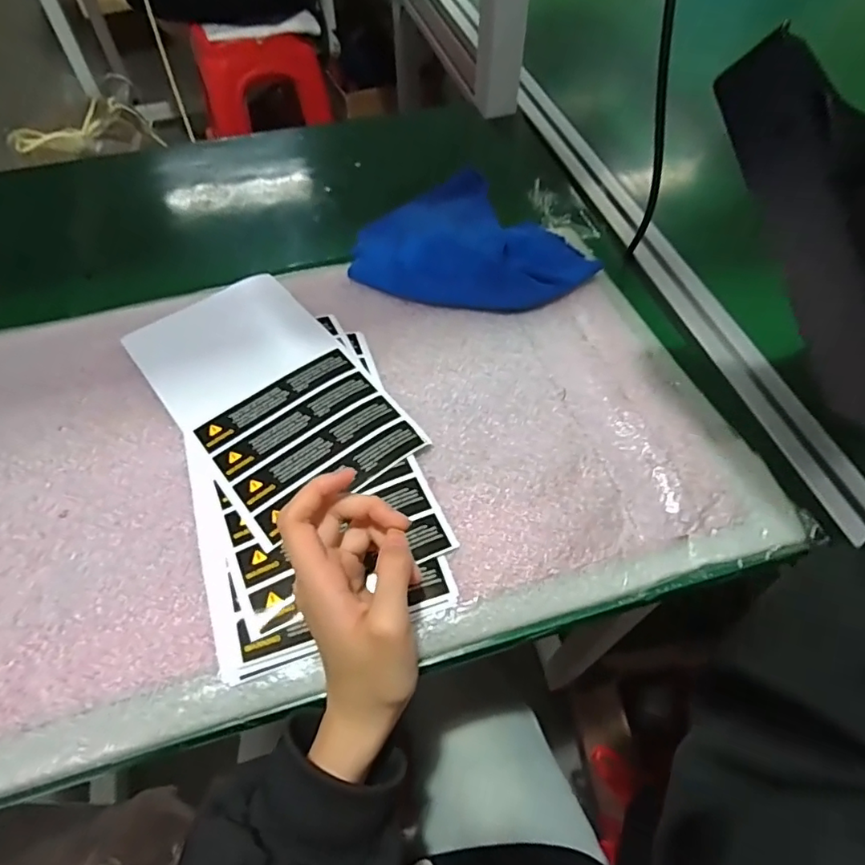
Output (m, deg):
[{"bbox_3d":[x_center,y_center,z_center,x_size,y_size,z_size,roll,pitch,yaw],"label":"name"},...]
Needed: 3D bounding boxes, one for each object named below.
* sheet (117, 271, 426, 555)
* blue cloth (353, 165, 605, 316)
[{"bbox_3d":[-0.120,-0.033,0.410,0.128,0.008,0.221,-35,62,-21],"label":"sheet"},{"bbox_3d":[0.034,-0.153,0.483,0.158,0.033,0.164,-39,64,-25],"label":"blue cloth"}]

